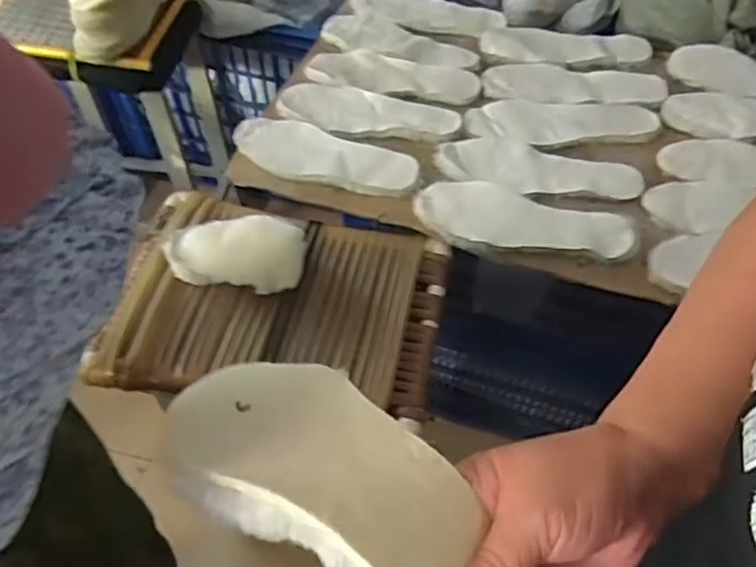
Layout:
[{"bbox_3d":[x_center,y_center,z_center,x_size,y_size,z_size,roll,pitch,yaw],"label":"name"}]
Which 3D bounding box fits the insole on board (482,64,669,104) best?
[{"bbox_3d":[0.291,-0.298,0.989,0.262,0.011,0.085,4,55,4],"label":"insole on board"}]

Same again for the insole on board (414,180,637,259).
[{"bbox_3d":[0.182,-0.078,0.832,0.263,0.020,0.088,11,57,5],"label":"insole on board"}]

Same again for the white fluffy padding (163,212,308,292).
[{"bbox_3d":[-0.175,-0.036,0.805,0.167,0.044,0.092,1,85,9],"label":"white fluffy padding"}]

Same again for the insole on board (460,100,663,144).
[{"bbox_3d":[0.261,-0.229,0.942,0.269,0.006,0.084,2,56,-1],"label":"insole on board"}]

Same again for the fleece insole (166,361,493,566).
[{"bbox_3d":[-0.027,0.099,0.321,0.094,0.061,0.237,-32,43,-28],"label":"fleece insole"}]

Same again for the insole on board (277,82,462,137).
[{"bbox_3d":[-0.015,-0.244,0.940,0.255,0.019,0.088,8,54,6],"label":"insole on board"}]

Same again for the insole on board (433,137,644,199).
[{"bbox_3d":[0.211,-0.154,0.883,0.263,0.014,0.091,8,54,6],"label":"insole on board"}]

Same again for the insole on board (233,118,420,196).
[{"bbox_3d":[-0.075,-0.174,0.891,0.255,0.019,0.090,13,63,10],"label":"insole on board"}]

